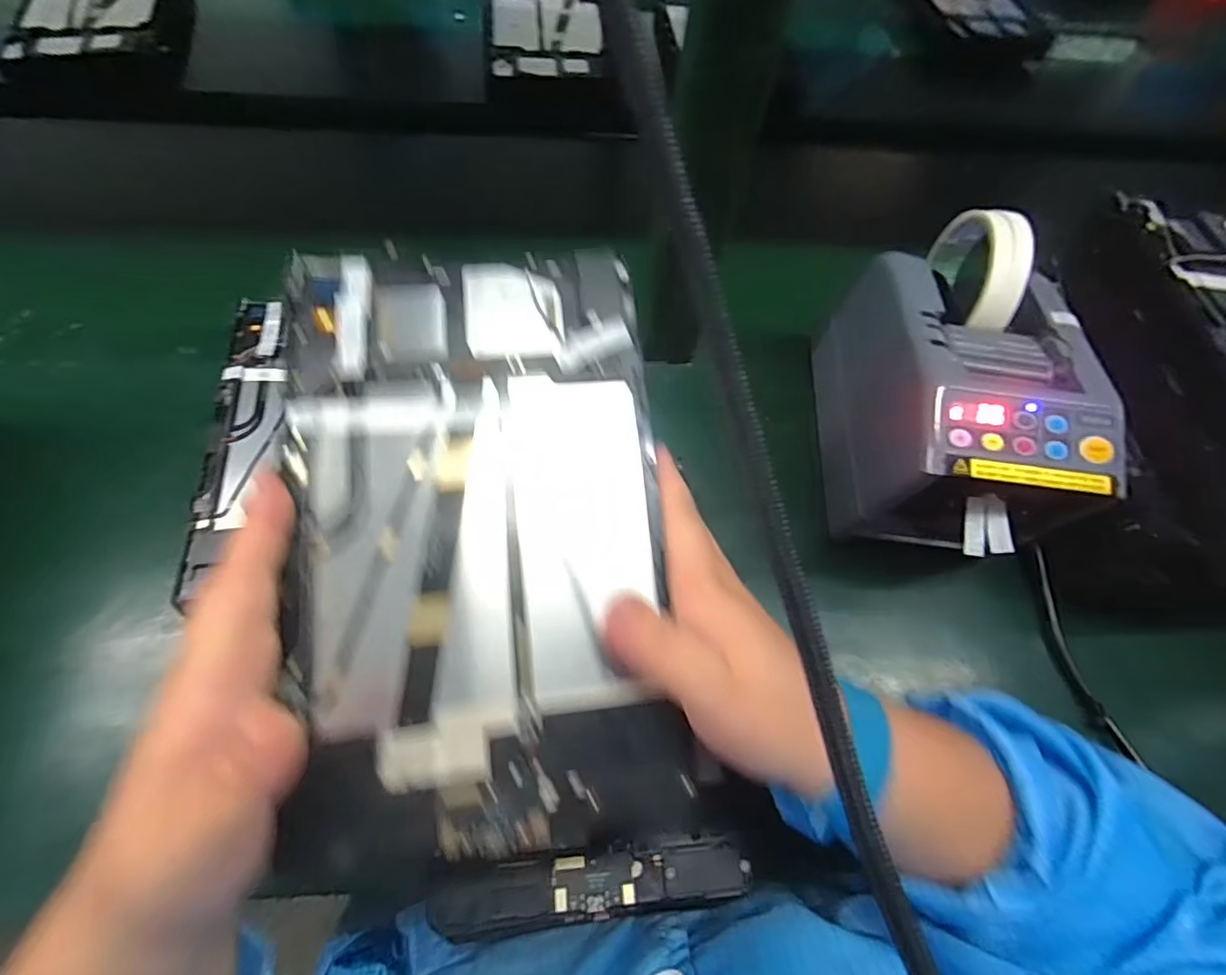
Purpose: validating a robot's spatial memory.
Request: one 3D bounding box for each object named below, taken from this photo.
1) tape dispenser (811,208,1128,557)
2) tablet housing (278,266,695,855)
[{"bbox_3d":[0.214,-0.054,0.355,0.109,0.131,0.199,6,61,0],"label":"tape dispenser"},{"bbox_3d":[-0.052,0.015,0.230,0.142,0.007,0.238,-5,76,-9],"label":"tablet housing"}]

